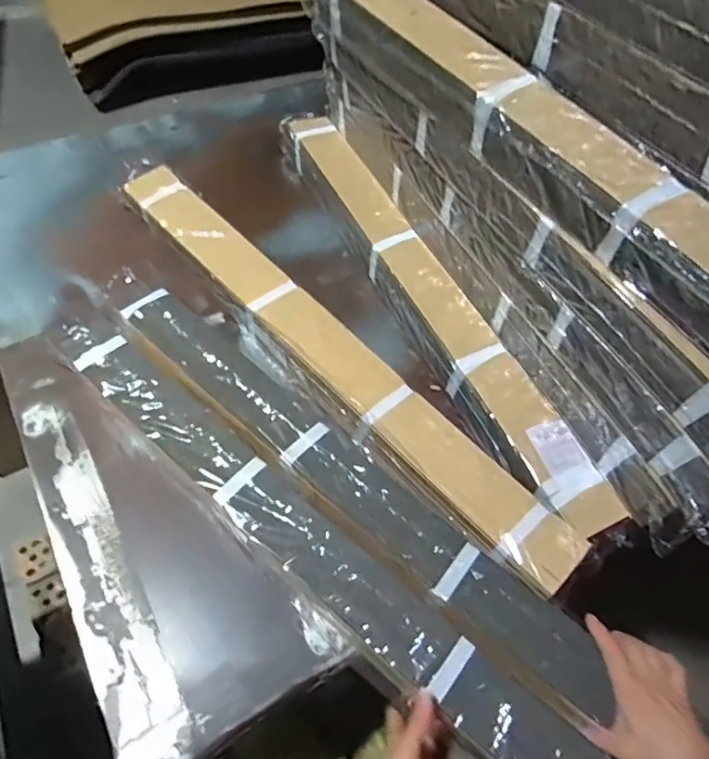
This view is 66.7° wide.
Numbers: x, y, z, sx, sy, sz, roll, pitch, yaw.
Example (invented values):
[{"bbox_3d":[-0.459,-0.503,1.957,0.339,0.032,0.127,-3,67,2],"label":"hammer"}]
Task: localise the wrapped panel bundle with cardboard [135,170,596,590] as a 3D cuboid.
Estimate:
[{"bbox_3d":[-0.063,-0.049,0.855,0.932,0.083,0.117,41,63,20],"label":"wrapped panel bundle with cardboard"}]

